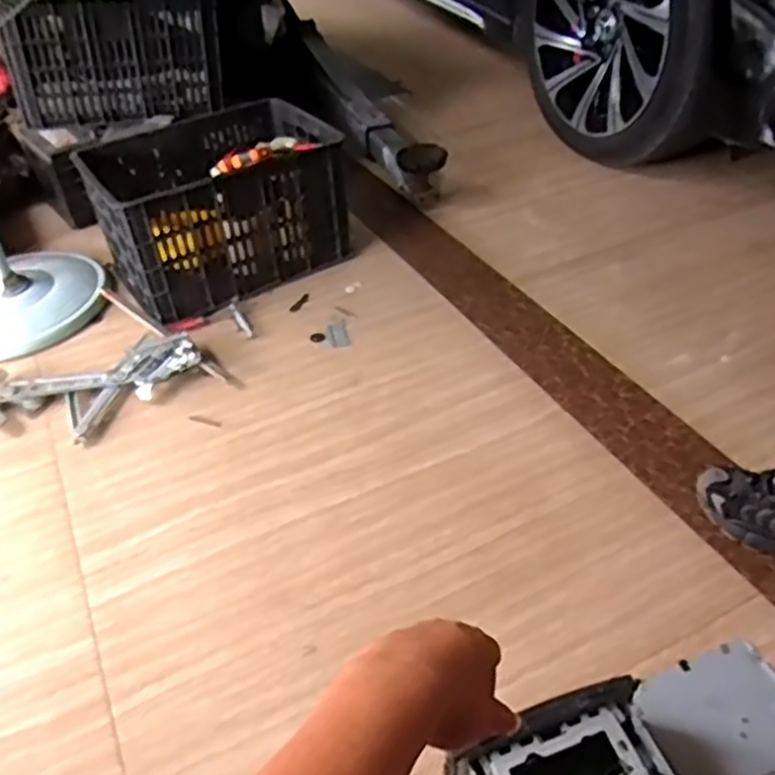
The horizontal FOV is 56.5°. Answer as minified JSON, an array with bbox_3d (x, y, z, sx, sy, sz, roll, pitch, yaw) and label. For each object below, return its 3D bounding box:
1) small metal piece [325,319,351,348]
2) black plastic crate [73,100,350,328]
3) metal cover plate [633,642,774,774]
[{"bbox_3d":[-0.101,-0.107,1.455,0.044,0.005,0.089,-10,42,-6],"label":"small metal piece"},{"bbox_3d":[-0.382,-0.415,1.608,0.486,0.285,0.378,-27,46,-22],"label":"black plastic crate"},{"bbox_3d":[0.394,0.386,0.828,0.177,0.017,0.152,-17,43,-13],"label":"metal cover plate"}]

